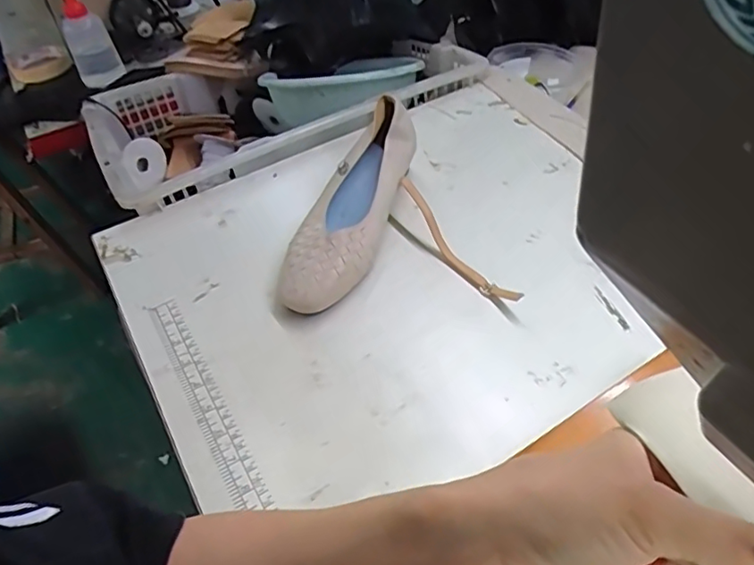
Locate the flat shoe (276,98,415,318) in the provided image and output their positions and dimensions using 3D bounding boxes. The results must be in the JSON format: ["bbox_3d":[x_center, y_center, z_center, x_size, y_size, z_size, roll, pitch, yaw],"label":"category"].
[{"bbox_3d":[-0.031,-0.072,0.558,0.081,0.076,0.222,14,51,16],"label":"flat shoe"}]

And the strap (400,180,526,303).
[{"bbox_3d":[0.069,-0.036,0.537,0.016,0.032,0.160,-28,65,-19],"label":"strap"}]

